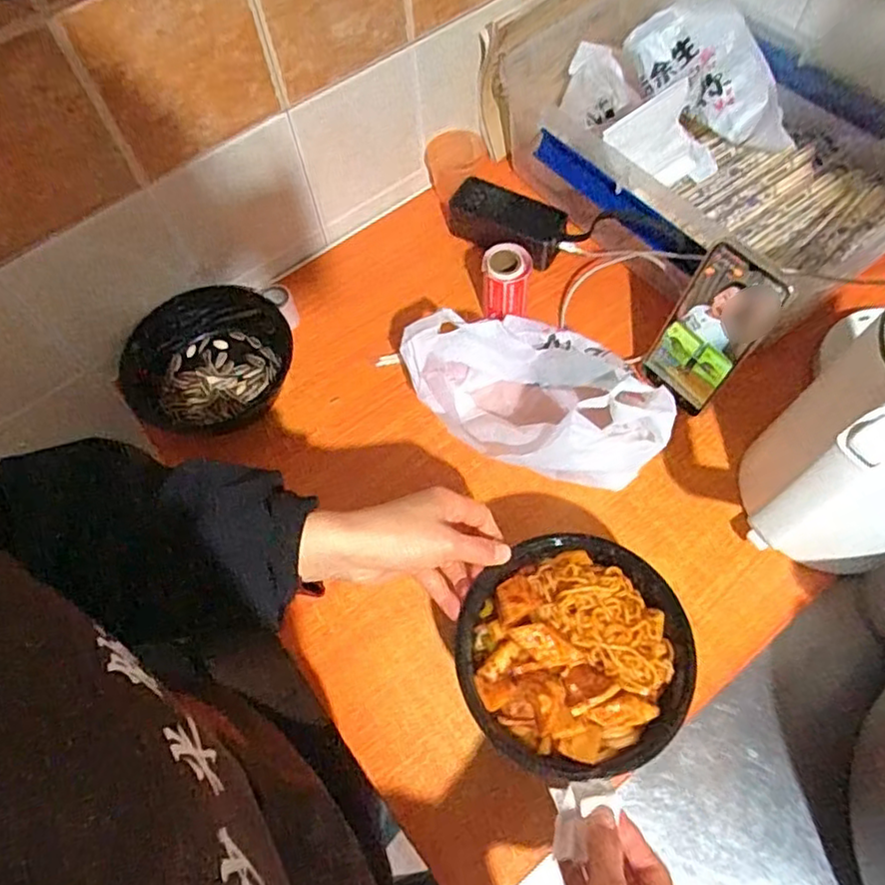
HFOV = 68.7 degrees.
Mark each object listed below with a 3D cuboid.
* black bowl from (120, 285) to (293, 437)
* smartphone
[{"bbox_3d":[-0.245,-0.083,0.687,0.183,0.044,0.152,-35,67,-14],"label":"black bowl"},{"bbox_3d":[0.243,-0.097,0.591,0.073,0.159,0.016,43,54,18],"label":"smartphone"}]

